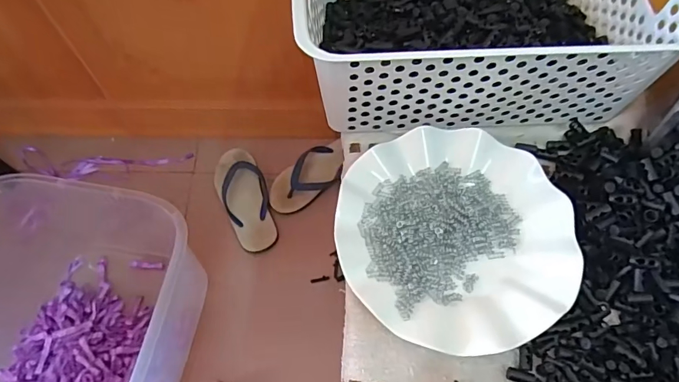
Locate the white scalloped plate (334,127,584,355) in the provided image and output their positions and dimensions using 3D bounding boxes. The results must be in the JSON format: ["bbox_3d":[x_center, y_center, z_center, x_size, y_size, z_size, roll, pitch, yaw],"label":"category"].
[{"bbox_3d":[0.090,0.031,0.355,0.178,0.021,0.181,0,64,0],"label":"white scalloped plate"}]

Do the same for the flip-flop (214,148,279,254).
[{"bbox_3d":[-0.193,0.015,0.918,0.096,0.034,0.225,-23,66,-11],"label":"flip-flop"}]

